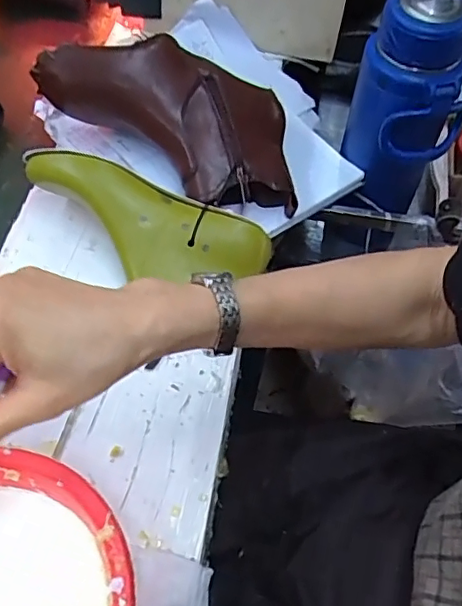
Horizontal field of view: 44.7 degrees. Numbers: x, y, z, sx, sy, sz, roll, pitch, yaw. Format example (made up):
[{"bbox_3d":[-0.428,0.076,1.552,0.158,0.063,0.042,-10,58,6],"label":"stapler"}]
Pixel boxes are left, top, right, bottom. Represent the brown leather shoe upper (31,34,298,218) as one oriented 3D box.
[{"bbox_3d":[-0.048,-0.192,0.571,0.279,0.074,0.155,26,59,-4],"label":"brown leather shoe upper"}]

